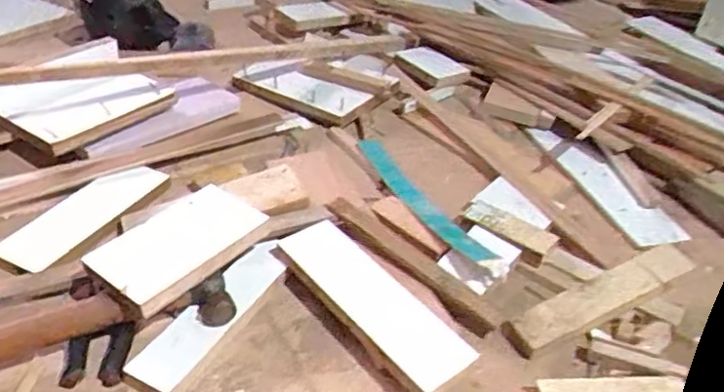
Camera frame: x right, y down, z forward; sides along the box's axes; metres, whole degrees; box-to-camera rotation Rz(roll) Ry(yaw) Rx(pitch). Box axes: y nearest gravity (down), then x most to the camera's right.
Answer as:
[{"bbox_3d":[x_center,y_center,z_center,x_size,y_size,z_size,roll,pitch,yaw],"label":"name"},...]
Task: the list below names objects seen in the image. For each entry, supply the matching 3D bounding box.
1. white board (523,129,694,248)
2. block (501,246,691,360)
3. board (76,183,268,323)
[{"bbox_3d":[0.311,-0.019,0.793,0.065,0.013,0.245,-14,41,-14],"label":"white board"},{"bbox_3d":[0.231,0.098,0.597,0.199,0.025,0.042,-22,41,-15],"label":"block"},{"bbox_3d":[-0.166,0.043,0.567,0.089,0.015,0.150,30,47,27],"label":"board"}]

